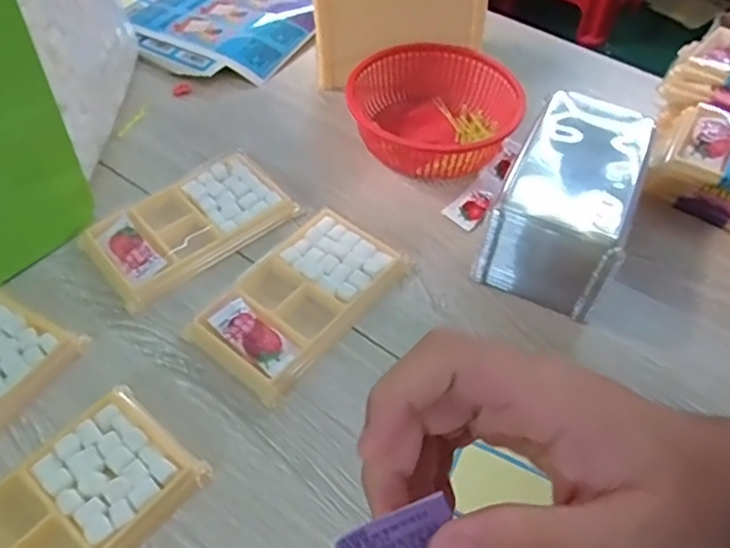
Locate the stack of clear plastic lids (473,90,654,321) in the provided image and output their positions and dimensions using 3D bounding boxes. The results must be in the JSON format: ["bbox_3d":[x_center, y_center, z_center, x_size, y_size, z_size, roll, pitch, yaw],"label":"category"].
[{"bbox_3d":[0.138,-0.052,0.412,0.077,0.084,0.143,23,54,13],"label":"stack of clear plastic lids"}]

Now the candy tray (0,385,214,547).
[{"bbox_3d":[-0.155,0.124,0.301,0.076,0.009,0.137,35,57,21],"label":"candy tray"}]

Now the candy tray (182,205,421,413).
[{"bbox_3d":[-0.040,0.014,0.392,0.075,0.014,0.135,34,57,21],"label":"candy tray"}]

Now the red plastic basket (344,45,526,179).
[{"bbox_3d":[0.058,-0.131,0.492,0.127,0.043,0.136,30,55,18],"label":"red plastic basket"}]

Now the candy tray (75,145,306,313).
[{"bbox_3d":[-0.123,-0.036,0.430,0.136,0.015,0.076,-34,62,-27],"label":"candy tray"}]

